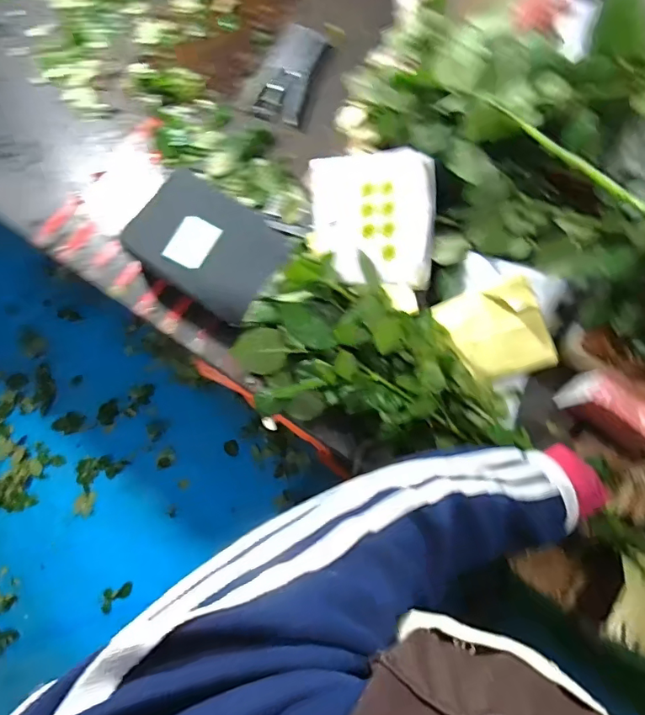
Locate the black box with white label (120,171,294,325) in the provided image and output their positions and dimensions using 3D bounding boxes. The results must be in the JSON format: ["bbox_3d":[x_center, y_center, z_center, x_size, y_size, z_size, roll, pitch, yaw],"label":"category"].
[{"bbox_3d":[-0.160,-0.158,0.696,0.196,0.057,0.160,31,74,9],"label":"black box with white label"}]

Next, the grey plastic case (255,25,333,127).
[{"bbox_3d":[-0.049,-0.471,0.809,0.085,0.021,0.185,19,73,5],"label":"grey plastic case"}]

